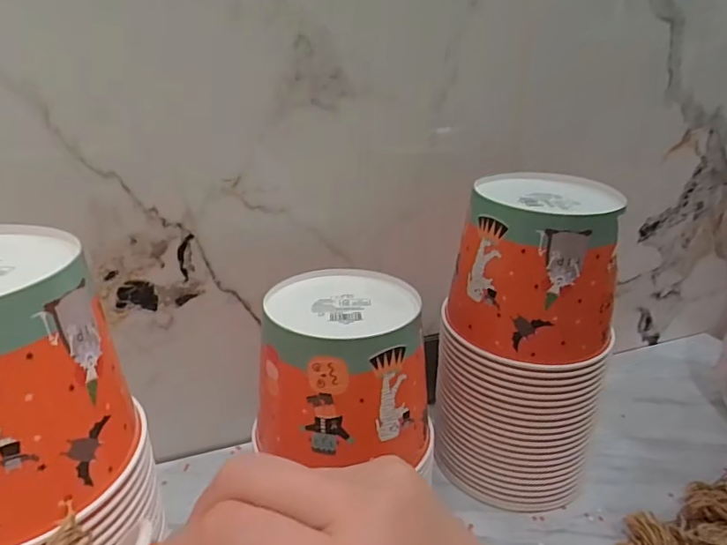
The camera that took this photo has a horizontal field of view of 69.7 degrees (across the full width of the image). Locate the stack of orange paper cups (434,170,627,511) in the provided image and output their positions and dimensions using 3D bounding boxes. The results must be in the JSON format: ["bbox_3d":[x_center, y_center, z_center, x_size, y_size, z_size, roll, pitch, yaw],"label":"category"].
[{"bbox_3d":[0.154,0.065,0.519,0.147,0.290,0.144,2,23,4],"label":"stack of orange paper cups"}]

